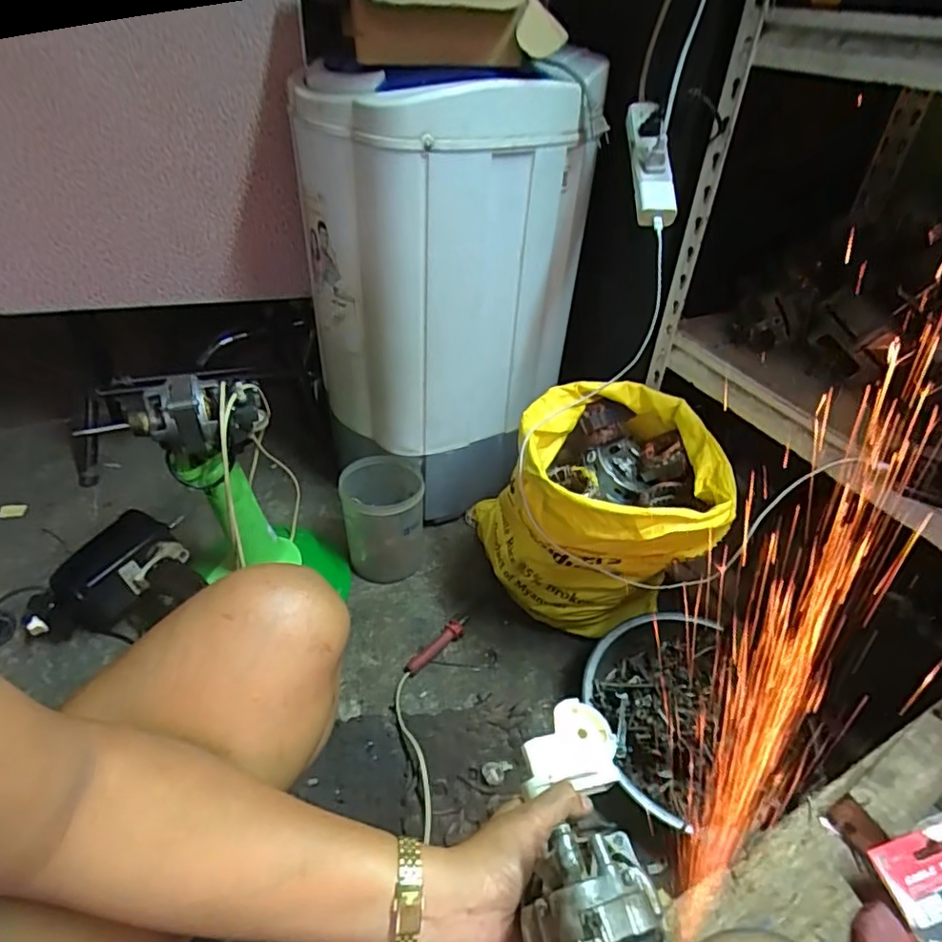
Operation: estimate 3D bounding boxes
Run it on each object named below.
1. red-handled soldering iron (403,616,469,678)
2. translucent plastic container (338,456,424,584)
[{"bbox_3d":[-0.049,0.270,0.927,0.026,0.022,0.138,33,47,31],"label":"red-handled soldering iron"},{"bbox_3d":[-0.149,0.086,1.004,0.129,0.176,0.123,-1,39,-6],"label":"translucent plastic container"}]

